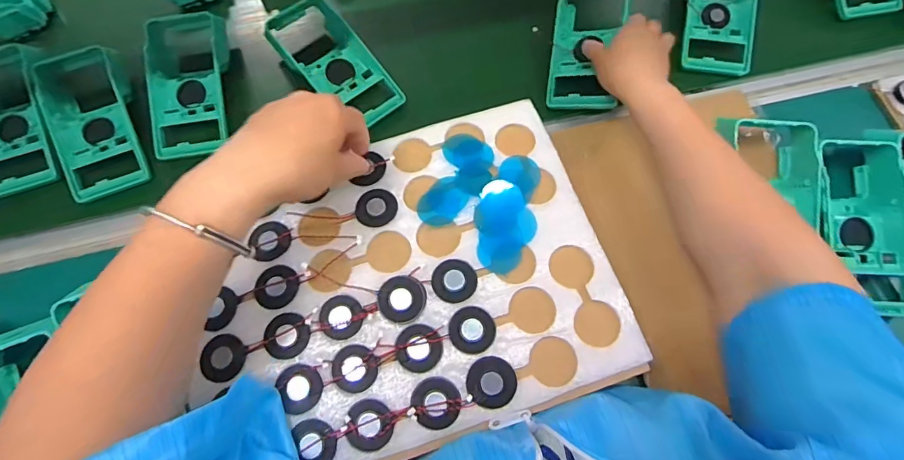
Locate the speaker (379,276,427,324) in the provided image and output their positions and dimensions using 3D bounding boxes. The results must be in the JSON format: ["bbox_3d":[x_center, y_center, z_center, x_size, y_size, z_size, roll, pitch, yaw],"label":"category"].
[{"bbox_3d":[-0.037,0.051,0.339,0.034,0.010,0.033,0,68,1],"label":"speaker"}]

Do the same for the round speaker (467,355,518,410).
[{"bbox_3d":[0.028,0.108,0.322,0.034,0.007,0.034,-15,68,-5],"label":"round speaker"}]

